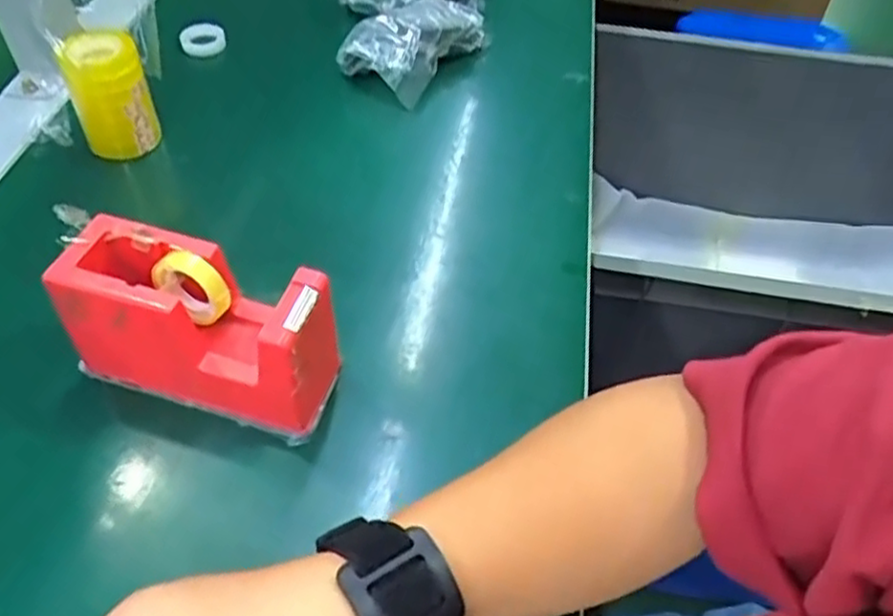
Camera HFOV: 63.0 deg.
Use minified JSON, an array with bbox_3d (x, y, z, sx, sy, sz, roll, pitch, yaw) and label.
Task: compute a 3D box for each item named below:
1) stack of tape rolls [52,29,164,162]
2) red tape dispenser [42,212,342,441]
[{"bbox_3d":[-0.231,-0.147,0.502,0.049,0.073,0.049,-21,53,-19],"label":"stack of tape rolls"},{"bbox_3d":[-0.123,0.009,0.368,0.130,0.073,0.054,13,50,10],"label":"red tape dispenser"}]

